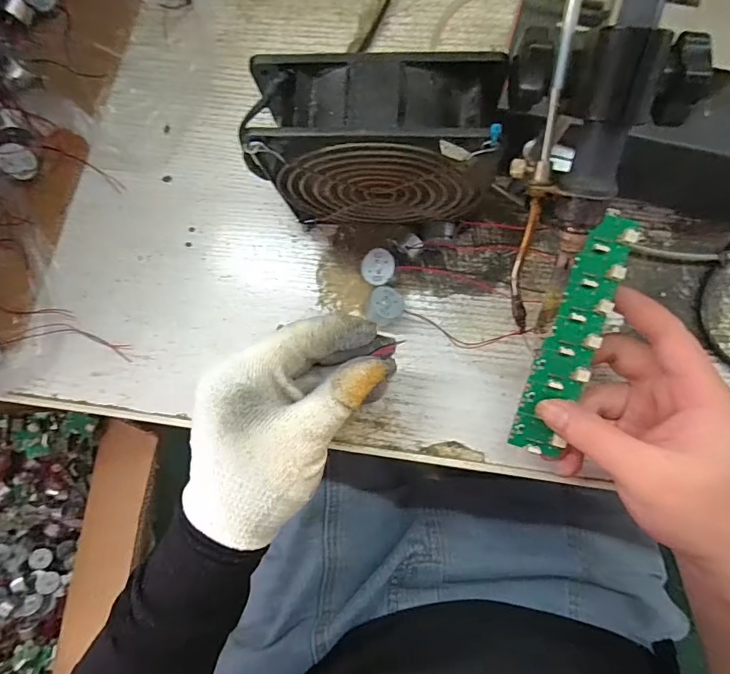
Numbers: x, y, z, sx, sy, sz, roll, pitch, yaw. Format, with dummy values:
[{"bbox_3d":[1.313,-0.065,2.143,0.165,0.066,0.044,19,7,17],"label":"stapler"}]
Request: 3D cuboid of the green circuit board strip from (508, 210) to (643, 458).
[{"bbox_3d":[0.119,0.001,0.261,0.032,0.006,0.139,20,98,7],"label":"green circuit board strip"}]

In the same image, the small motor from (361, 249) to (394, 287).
[{"bbox_3d":[0.009,-0.046,0.312,0.022,0.020,0.024,-8,83,4],"label":"small motor"}]

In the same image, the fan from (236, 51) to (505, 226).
[{"bbox_3d":[0.007,-0.099,0.267,0.123,0.121,0.048,1,85,5],"label":"fan"}]

